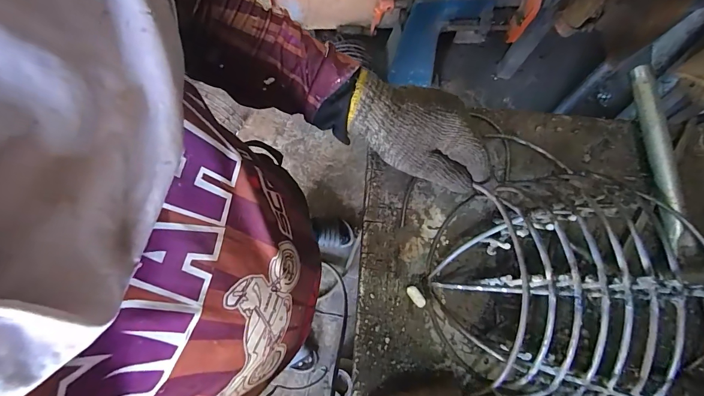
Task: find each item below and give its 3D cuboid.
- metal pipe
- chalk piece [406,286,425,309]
[{"bbox_3d":[0.335,-0.049,0.398,0.021,0.019,0.196,-3,79,-1],"label":"metal pipe"},{"bbox_3d":[0.068,0.105,0.386,0.011,0.008,0.025,-34,80,-7],"label":"chalk piece"}]

